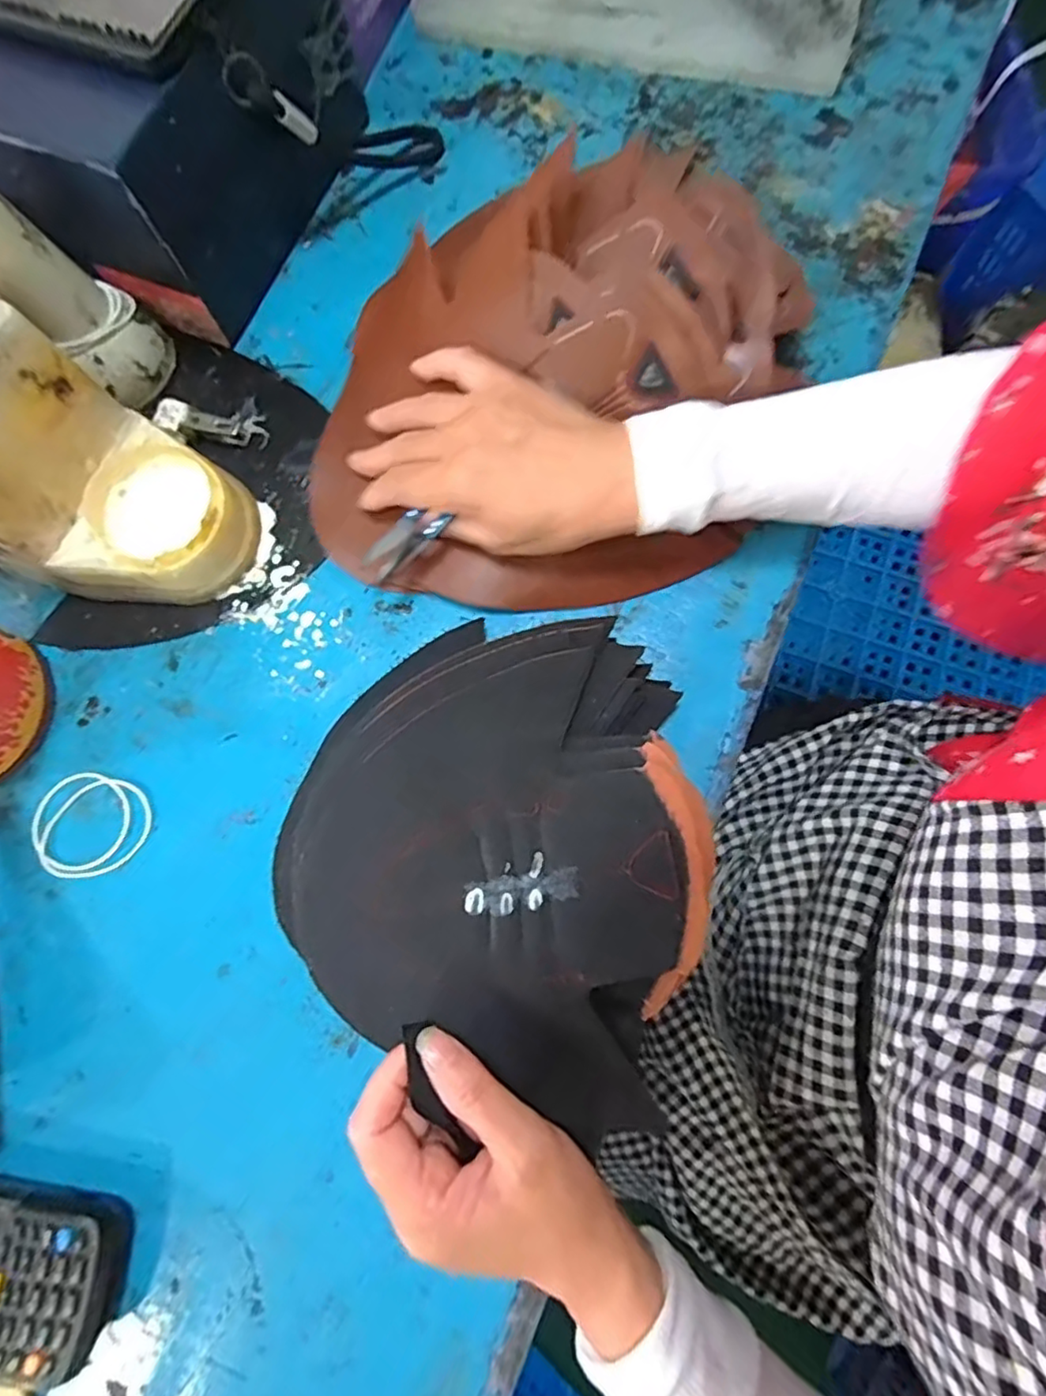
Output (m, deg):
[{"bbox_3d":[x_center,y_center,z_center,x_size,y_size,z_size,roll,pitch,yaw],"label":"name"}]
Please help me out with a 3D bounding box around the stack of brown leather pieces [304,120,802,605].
[{"bbox_3d":[0.015,-0.180,0.348,0.248,0.080,0.254,15,78,5],"label":"stack of brown leather pieces"}]

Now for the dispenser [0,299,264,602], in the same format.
[{"bbox_3d":[-0.257,-0.122,0.335,0.193,0.113,0.107,23,79,7],"label":"dispenser"}]

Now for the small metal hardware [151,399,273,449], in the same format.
[{"bbox_3d":[-0.192,-0.169,0.391,0.065,0.012,0.024,5,78,3],"label":"small metal hardware"}]

